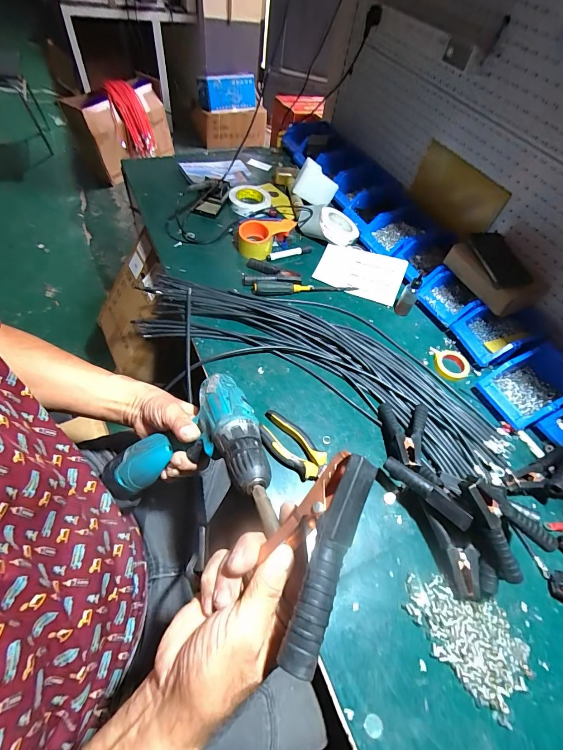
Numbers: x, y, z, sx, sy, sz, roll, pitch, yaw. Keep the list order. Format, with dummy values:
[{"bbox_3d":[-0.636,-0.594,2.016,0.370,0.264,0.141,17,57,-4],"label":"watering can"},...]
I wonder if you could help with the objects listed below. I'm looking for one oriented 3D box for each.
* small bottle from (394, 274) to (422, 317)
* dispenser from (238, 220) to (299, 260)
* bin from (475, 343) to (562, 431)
[{"bbox_3d":[0.294,-0.185,0.757,0.038,0.097,0.032,29,58,13],"label":"small bottle"},{"bbox_3d":[-0.040,-0.356,0.847,0.145,0.058,0.082,-34,66,-25],"label":"dispenser"},{"bbox_3d":[0.502,0.018,0.657,0.186,0.062,0.113,-20,61,-19],"label":"bin"}]

